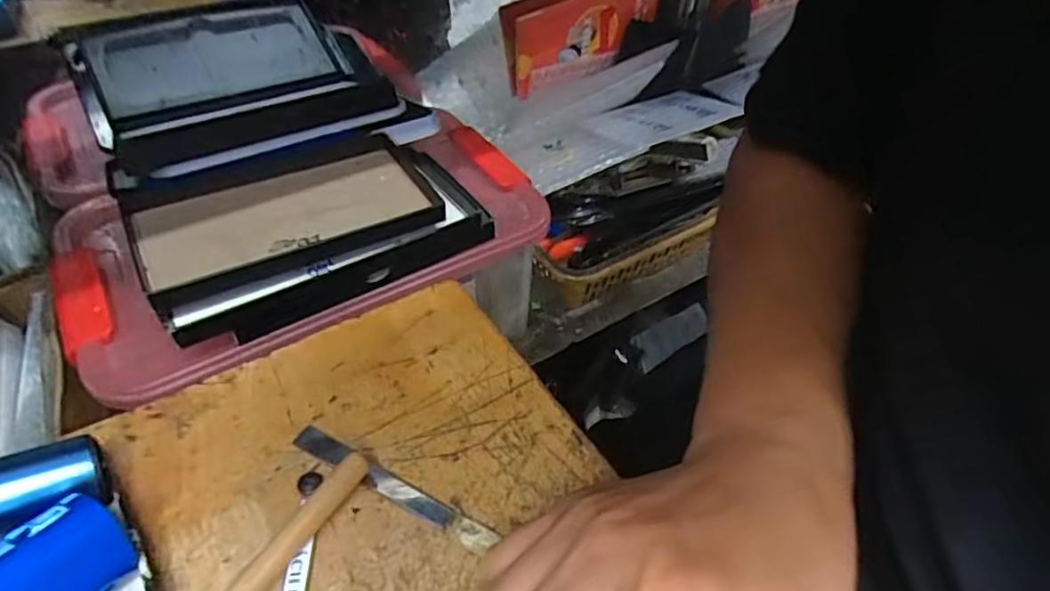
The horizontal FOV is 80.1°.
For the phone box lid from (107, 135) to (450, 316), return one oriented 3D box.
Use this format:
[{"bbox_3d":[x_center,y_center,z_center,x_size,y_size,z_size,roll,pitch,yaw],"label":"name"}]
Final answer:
[{"bbox_3d":[-0.148,-0.054,0.391,0.176,0.019,0.100,-21,49,-22],"label":"phone box lid"}]

